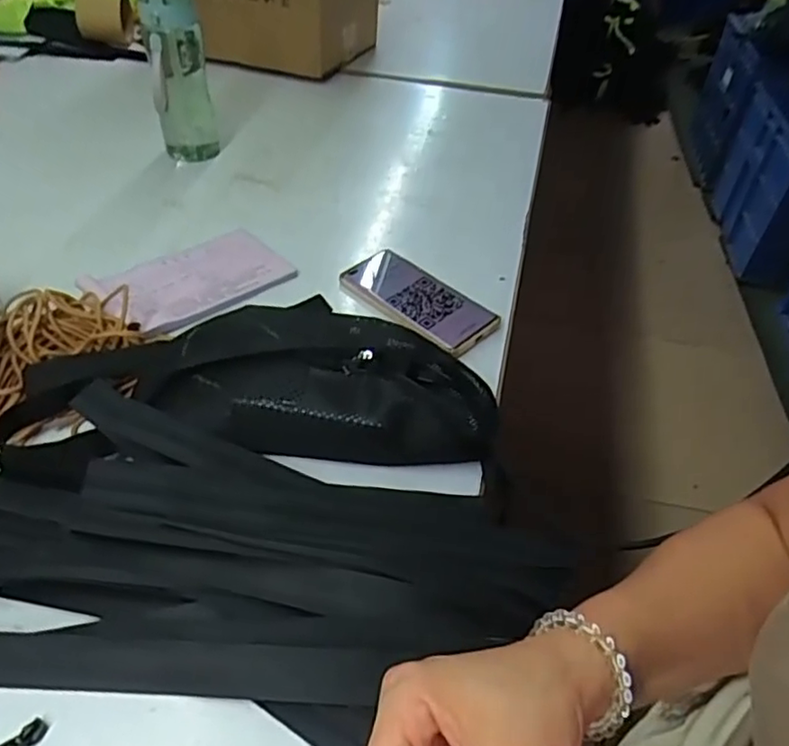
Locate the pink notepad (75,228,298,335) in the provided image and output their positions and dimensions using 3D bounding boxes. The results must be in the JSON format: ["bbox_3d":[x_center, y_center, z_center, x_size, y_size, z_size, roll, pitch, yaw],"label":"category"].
[{"bbox_3d":[-0.209,-0.104,0.655,0.183,0.010,0.124,-33,55,-32],"label":"pink notepad"}]

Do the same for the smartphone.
[{"bbox_3d":[0.020,-0.079,0.653,0.176,0.015,0.081,35,52,28],"label":"smartphone"}]

